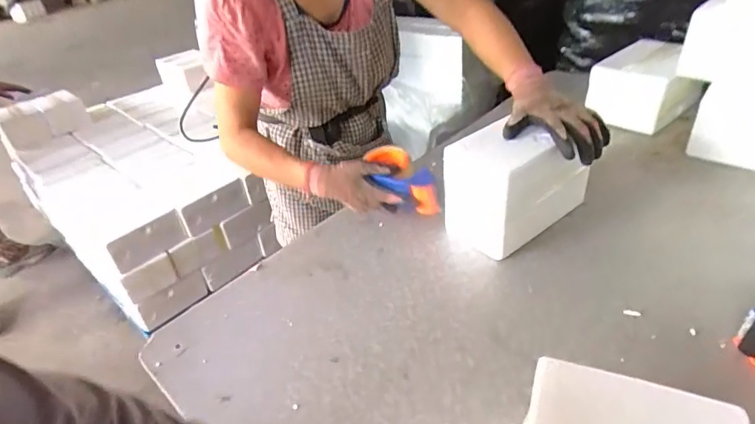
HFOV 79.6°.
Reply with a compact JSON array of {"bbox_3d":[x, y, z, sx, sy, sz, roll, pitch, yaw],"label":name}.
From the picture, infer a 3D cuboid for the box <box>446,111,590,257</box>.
[{"bbox_3d":[0.223,-0.054,0.723,0.208,0.158,0.133,-30,41,-29],"label":"box"}]

